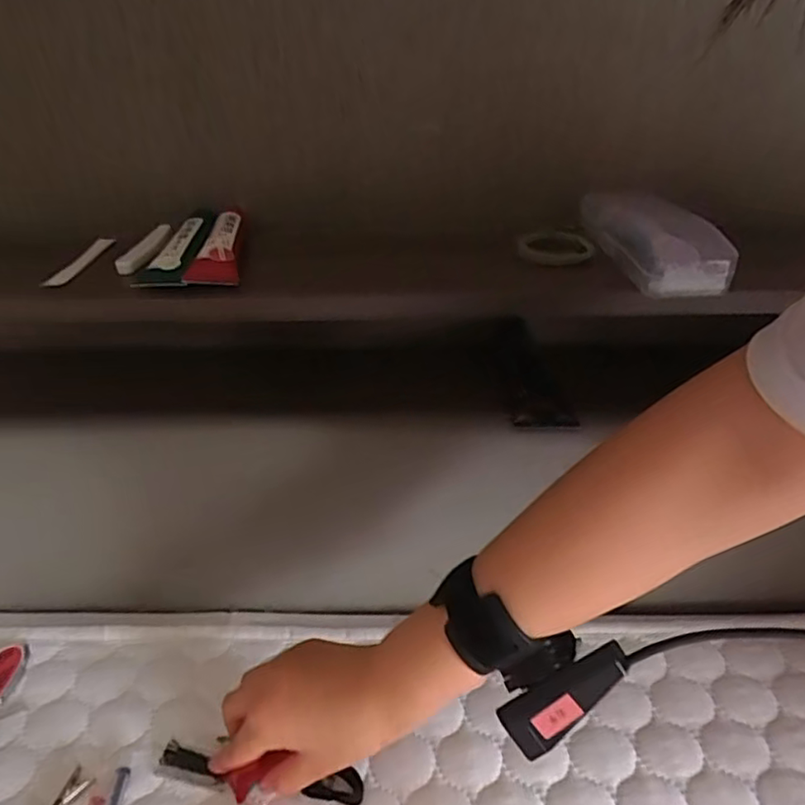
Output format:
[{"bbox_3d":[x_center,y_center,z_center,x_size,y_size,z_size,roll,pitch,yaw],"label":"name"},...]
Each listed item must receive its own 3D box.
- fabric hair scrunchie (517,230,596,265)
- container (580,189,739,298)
[{"bbox_3d":[0.105,-0.109,0.402,0.049,0.009,0.047,6,34,9],"label":"fabric hair scrunchie"},{"bbox_3d":[0.165,-0.117,0.396,0.053,0.031,0.149,0,34,1],"label":"container"}]

